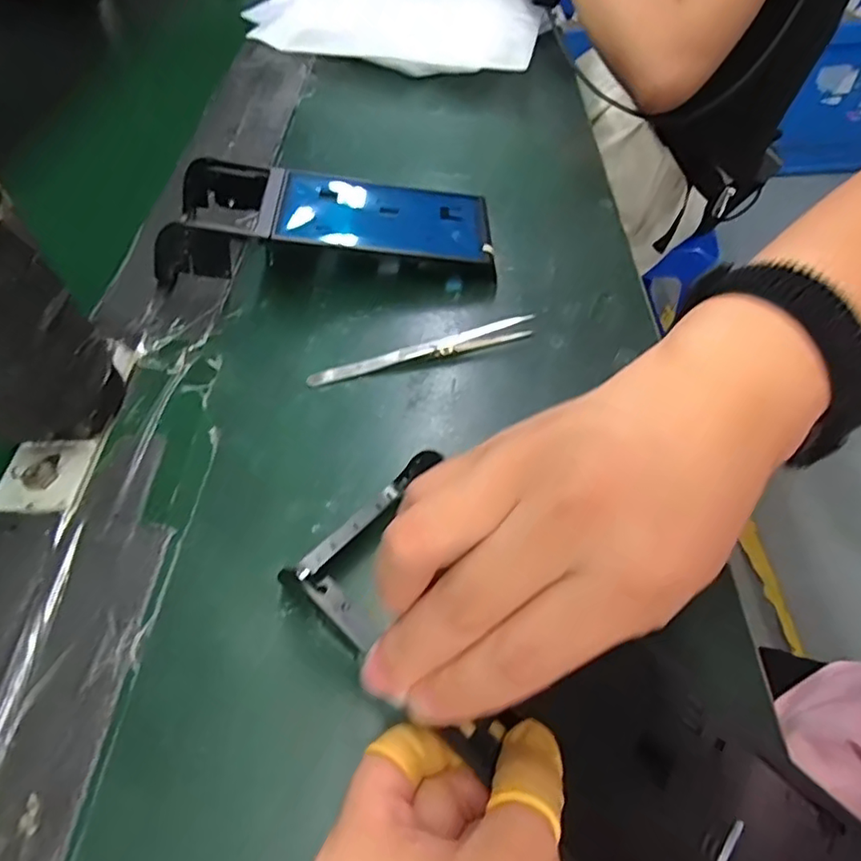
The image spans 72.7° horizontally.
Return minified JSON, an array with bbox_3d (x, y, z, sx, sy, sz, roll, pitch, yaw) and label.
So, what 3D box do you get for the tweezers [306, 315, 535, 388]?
[{"bbox_3d":[-0.004,-0.044,0.334,0.130,0.013,0.012,-14,55,-10],"label":"tweezers"}]

